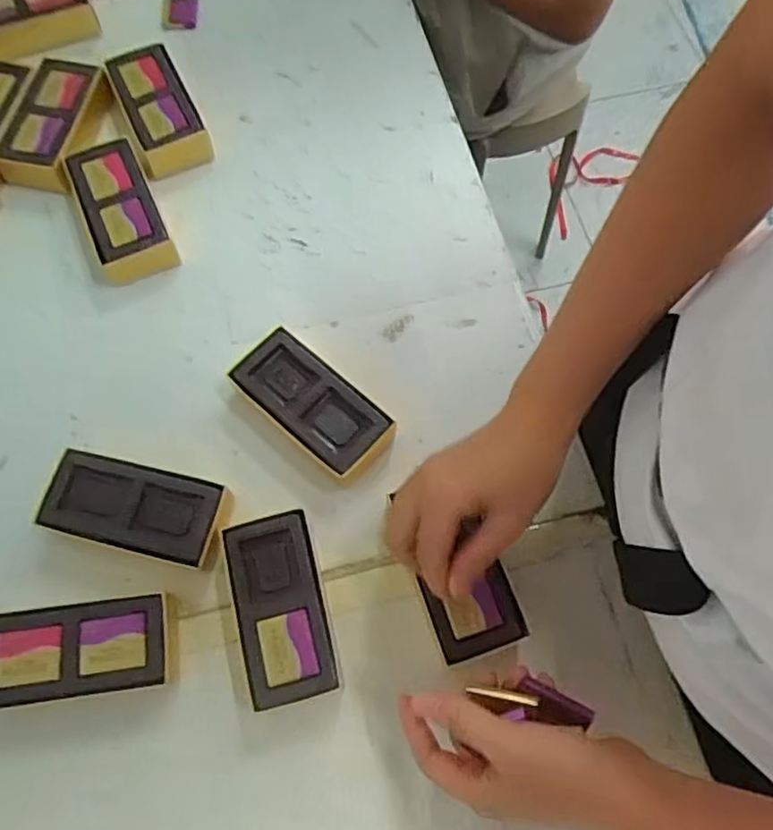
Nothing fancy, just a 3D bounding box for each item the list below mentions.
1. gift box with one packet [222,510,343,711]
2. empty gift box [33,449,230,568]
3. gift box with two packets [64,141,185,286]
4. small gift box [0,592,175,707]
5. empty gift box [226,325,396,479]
[{"bbox_3d":[-0.067,0.123,0.418,0.056,0.030,0.110,-13,70,-5],"label":"gift box with one packet"},{"bbox_3d":[-0.166,0.064,0.440,0.112,0.032,0.056,13,70,4],"label":"empty gift box"},{"bbox_3d":[-0.211,-0.160,0.523,0.054,0.038,0.118,-24,71,-9],"label":"gift box with two packets"},{"bbox_3d":[-0.190,0.145,0.406,0.115,0.030,0.054,-6,70,-3],"label":"small gift box"},{"bbox_3d":[-0.052,-0.005,0.467,0.117,0.033,0.053,40,74,13],"label":"empty gift box"}]

